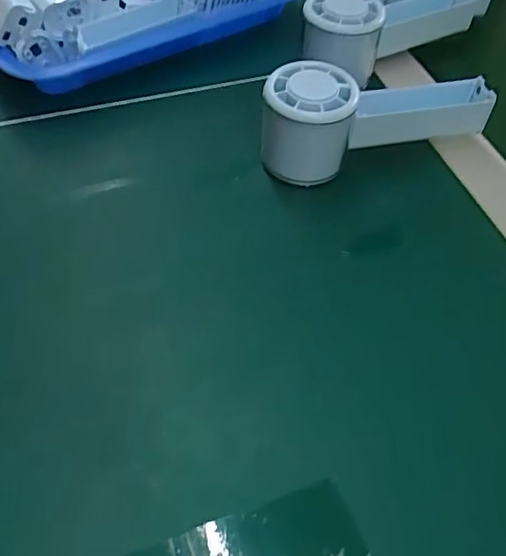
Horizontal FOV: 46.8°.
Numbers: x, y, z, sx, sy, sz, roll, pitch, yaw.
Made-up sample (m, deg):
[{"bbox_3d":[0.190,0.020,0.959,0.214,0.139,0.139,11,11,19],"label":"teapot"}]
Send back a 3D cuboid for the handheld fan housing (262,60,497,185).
[{"bbox_3d":[0.080,-0.107,0.382,0.154,0.062,0.055,-15,56,-15],"label":"handheld fan housing"}]

